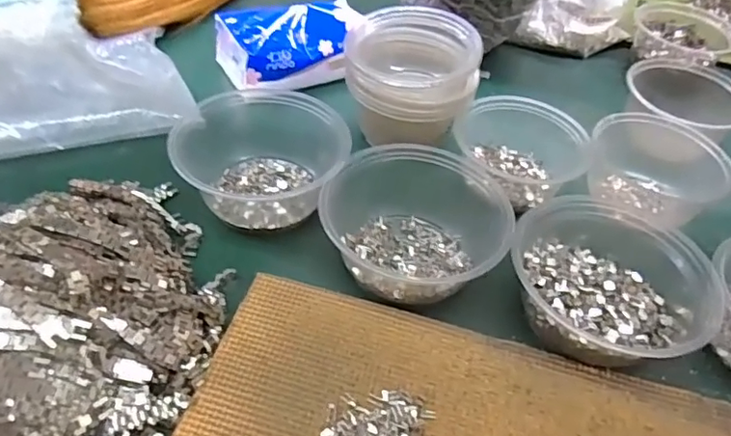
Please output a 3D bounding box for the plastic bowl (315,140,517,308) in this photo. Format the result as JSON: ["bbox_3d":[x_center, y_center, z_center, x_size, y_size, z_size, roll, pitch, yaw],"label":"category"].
[{"bbox_3d":[0.035,0.005,0.421,0.124,0.057,0.121,3,48,-3],"label":"plastic bowl"}]

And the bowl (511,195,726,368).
[{"bbox_3d":[0.167,0.042,0.399,0.134,0.048,0.126,-1,48,-7],"label":"bowl"}]

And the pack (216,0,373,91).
[{"bbox_3d":[-0.075,-0.176,0.574,0.149,0.066,0.079,-8,49,-13],"label":"pack"}]

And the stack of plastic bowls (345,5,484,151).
[{"bbox_3d":[0.038,-0.123,0.510,0.119,0.103,0.110,-1,48,-6],"label":"stack of plastic bowls"}]

